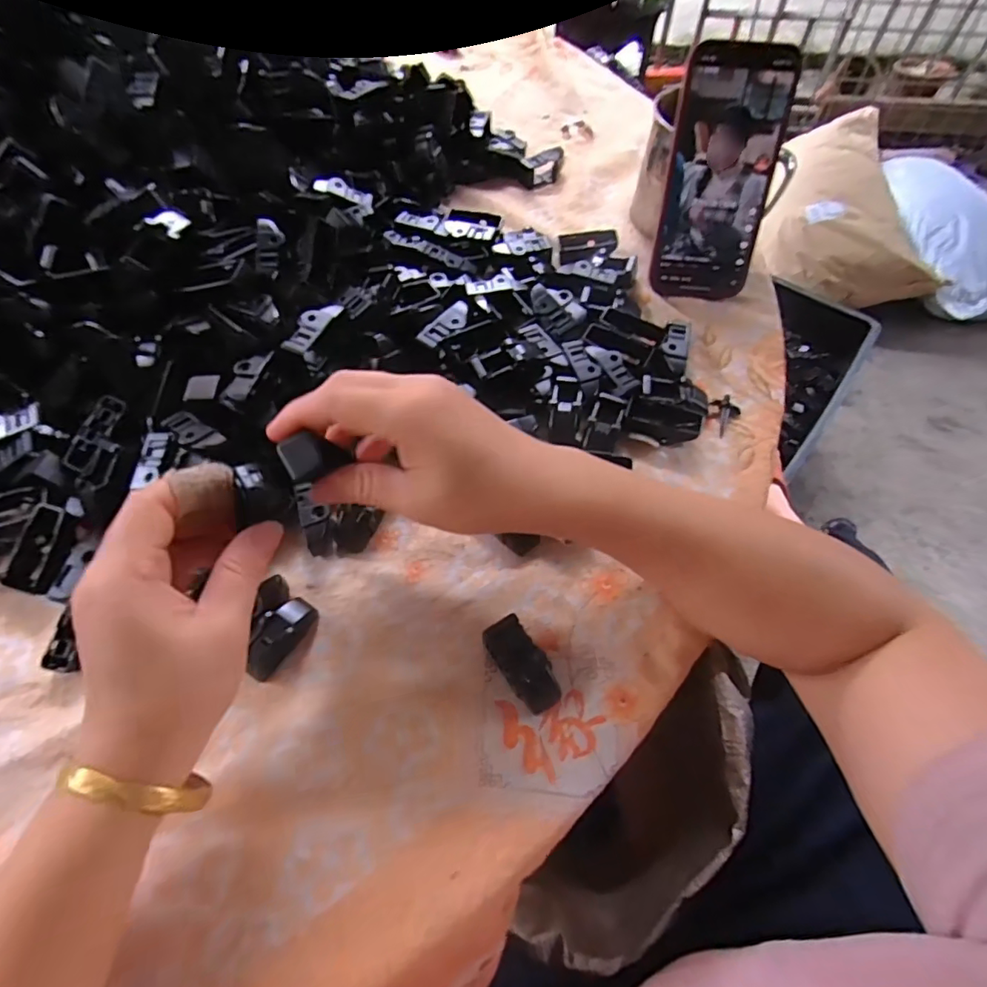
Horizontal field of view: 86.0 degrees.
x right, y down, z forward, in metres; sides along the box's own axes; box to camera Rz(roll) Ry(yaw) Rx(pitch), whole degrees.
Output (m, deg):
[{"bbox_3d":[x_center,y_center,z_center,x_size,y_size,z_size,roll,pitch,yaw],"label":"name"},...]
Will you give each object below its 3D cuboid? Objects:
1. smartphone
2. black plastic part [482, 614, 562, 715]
[{"bbox_3d":[0.162,-0.227,0.383,0.075,0.157,0.007,6,30,6],"label":"smartphone"},{"bbox_3d":[0.016,0.091,0.283,0.022,0.020,0.050,-31,65,-15],"label":"black plastic part"}]

